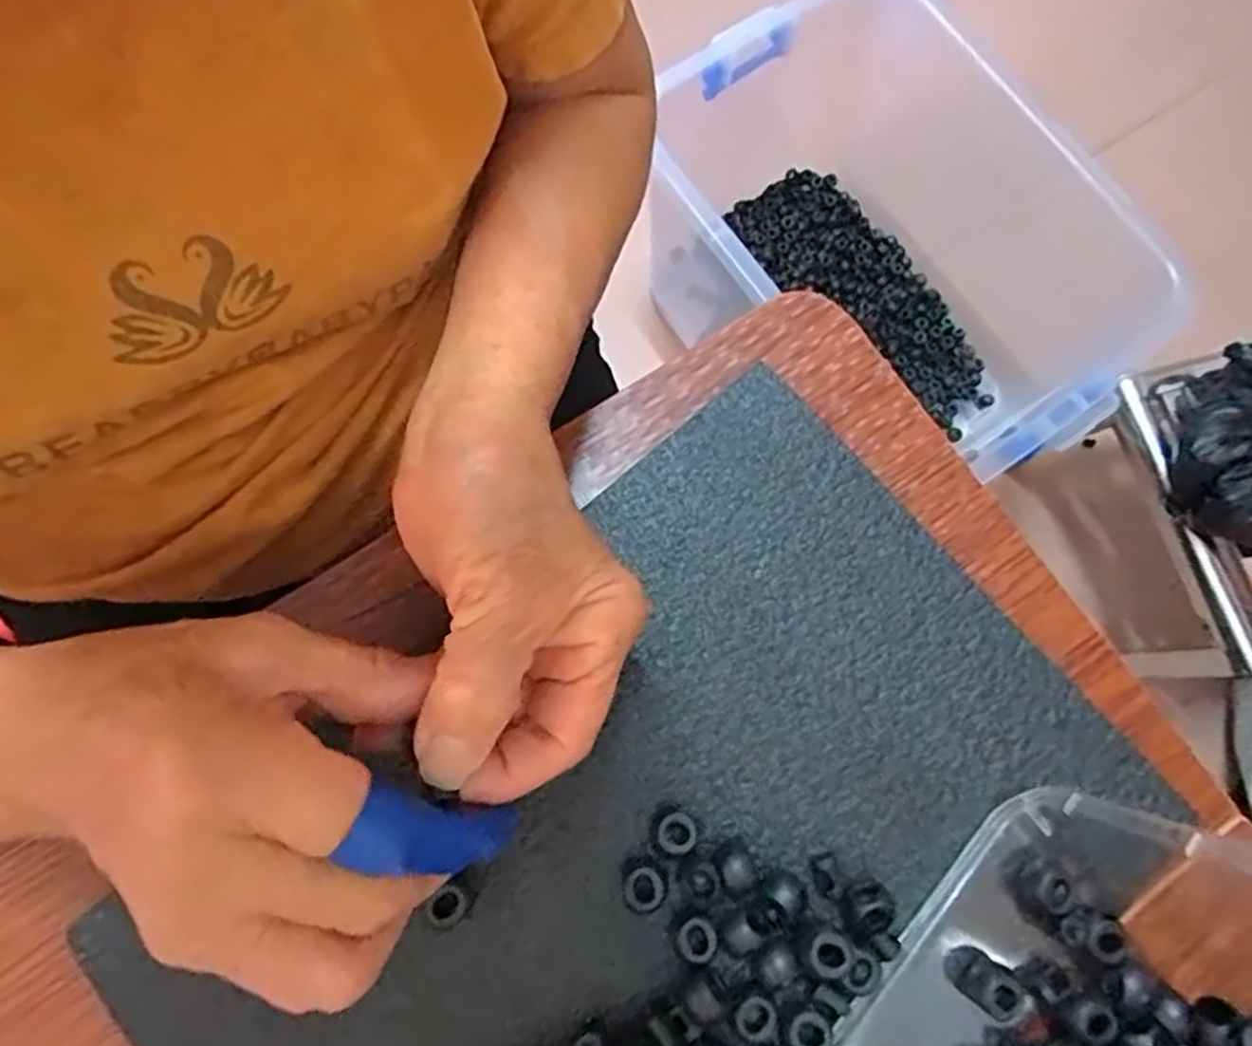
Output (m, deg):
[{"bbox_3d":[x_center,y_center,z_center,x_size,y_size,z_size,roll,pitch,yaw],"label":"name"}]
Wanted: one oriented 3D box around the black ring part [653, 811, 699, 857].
[{"bbox_3d":[0.018,0.112,0.270,0.014,0.010,0.014,1,74,-2],"label":"black ring part"}]

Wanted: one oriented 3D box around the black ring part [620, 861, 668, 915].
[{"bbox_3d":[0.007,0.129,0.264,0.016,0.011,0.016,1,74,-2],"label":"black ring part"}]

